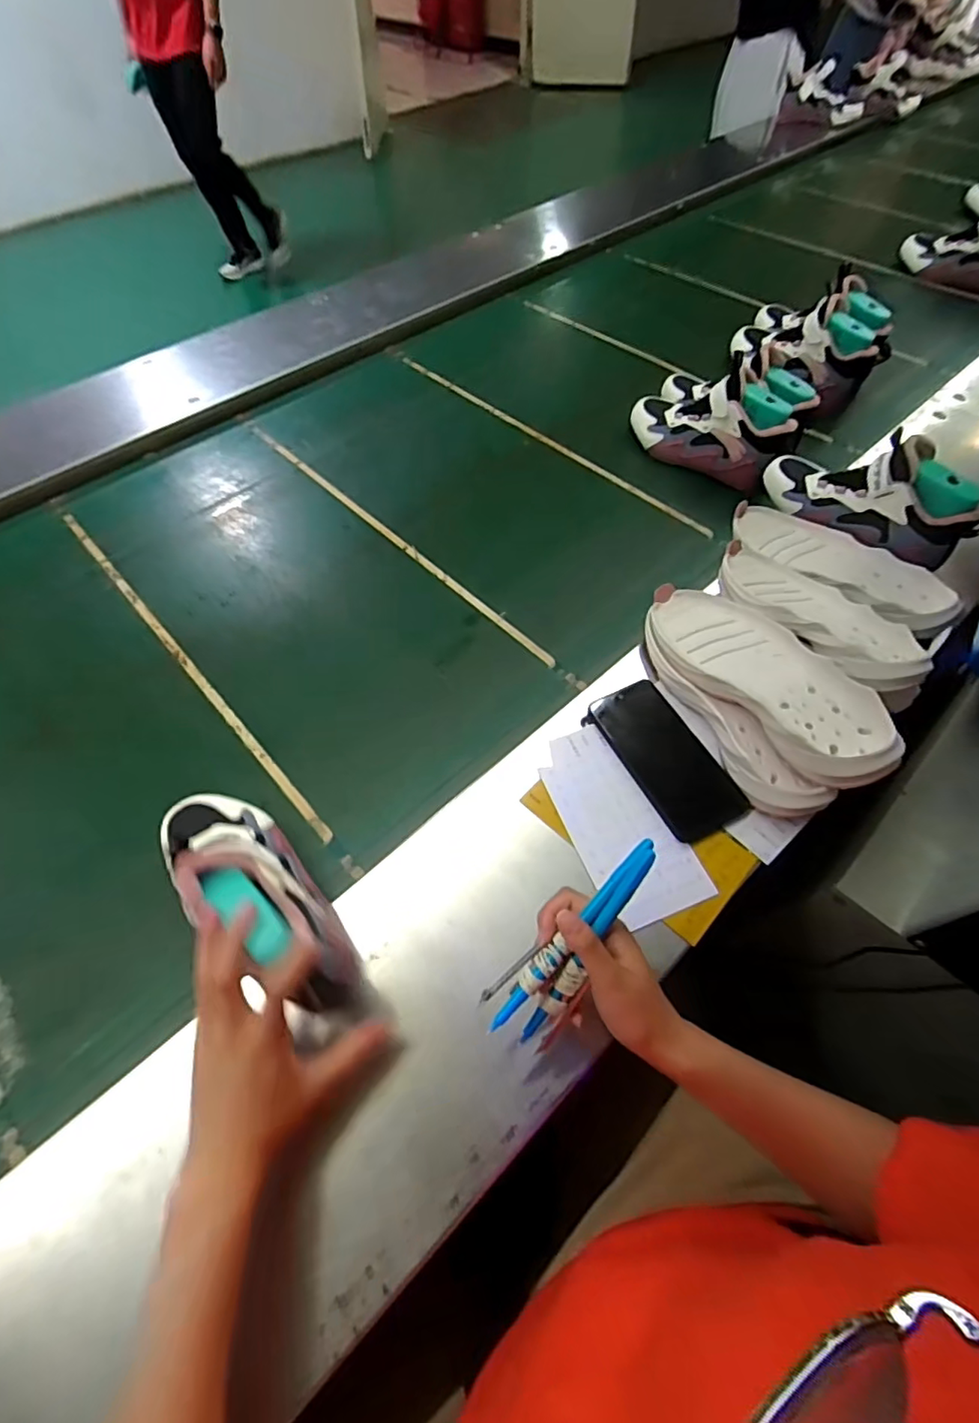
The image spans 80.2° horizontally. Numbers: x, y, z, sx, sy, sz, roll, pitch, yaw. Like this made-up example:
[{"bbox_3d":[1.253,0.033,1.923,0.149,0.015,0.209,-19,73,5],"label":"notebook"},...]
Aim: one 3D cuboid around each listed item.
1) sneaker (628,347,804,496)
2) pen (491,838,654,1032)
[{"bbox_3d":[0.309,-0.405,0.818,0.088,0.135,0.232,-40,65,-21],"label":"sneaker"},{"bbox_3d":[0.057,0.150,0.398,0.015,0.017,0.162,40,85,19],"label":"pen"}]

